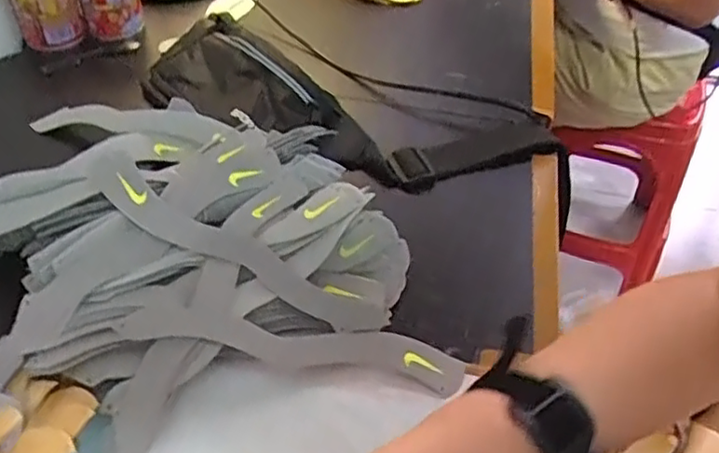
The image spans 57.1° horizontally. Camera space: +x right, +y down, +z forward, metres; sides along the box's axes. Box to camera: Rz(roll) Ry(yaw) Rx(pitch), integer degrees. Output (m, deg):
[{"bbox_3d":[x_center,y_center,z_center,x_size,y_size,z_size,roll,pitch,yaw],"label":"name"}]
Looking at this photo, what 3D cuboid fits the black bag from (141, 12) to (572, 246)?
[{"bbox_3d":[-0.011,-0.119,0.671,0.442,0.045,0.171,19,47,16],"label":"black bag"}]

